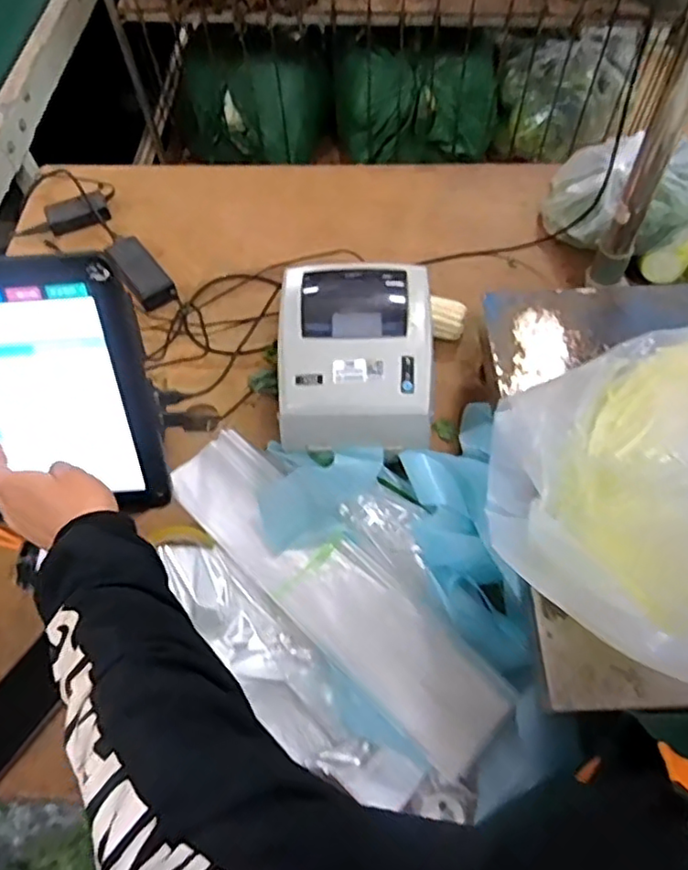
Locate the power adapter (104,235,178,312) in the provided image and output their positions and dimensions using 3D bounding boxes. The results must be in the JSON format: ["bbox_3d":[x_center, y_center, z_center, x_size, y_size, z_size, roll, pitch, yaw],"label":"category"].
[{"bbox_3d":[-0.322,-0.259,1.011,0.059,0.031,0.142,-33,65,-14],"label":"power adapter"}]

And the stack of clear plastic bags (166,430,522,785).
[{"bbox_3d":[-0.020,0.168,0.740,0.117,0.014,0.472,-42,67,-18],"label":"stack of clear plastic bags"}]

